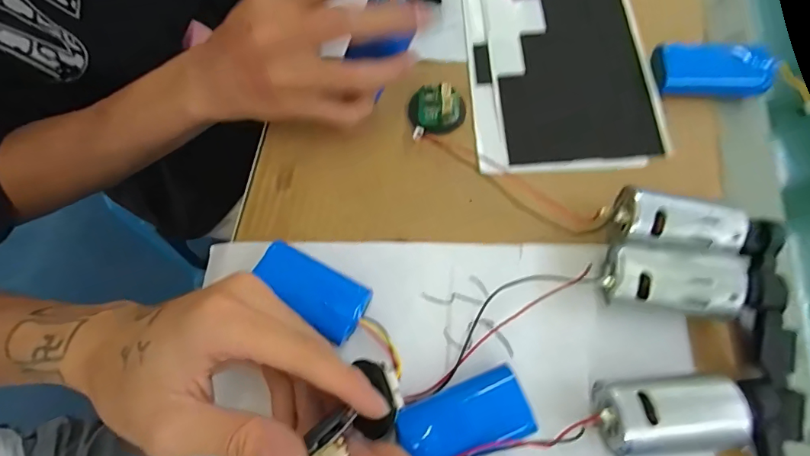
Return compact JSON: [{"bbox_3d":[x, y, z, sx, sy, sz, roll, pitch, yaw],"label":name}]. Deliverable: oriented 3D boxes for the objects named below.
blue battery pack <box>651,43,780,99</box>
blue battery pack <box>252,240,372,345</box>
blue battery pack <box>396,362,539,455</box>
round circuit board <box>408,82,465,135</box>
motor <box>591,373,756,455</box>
[{"bbox_3d":[0.203,-0.105,0.284,0.071,0.020,0.030,1,70,2],"label":"blue battery pack"},{"bbox_3d":[-0.053,0.036,0.249,0.067,0.018,0.033,30,73,12],"label":"blue battery pack"},{"bbox_3d":[0.031,0.099,0.220,0.065,0.020,0.035,-22,70,-6],"label":"blue battery pack"},{"bbox_3d":[0.021,-0.082,0.289,0.036,0.010,0.033,-1,70,2],"label":"round circuit board"},{"bbox_3d":[0.125,0.092,0.213,0.068,0.036,0.033,-6,69,0],"label":"motor"}]

